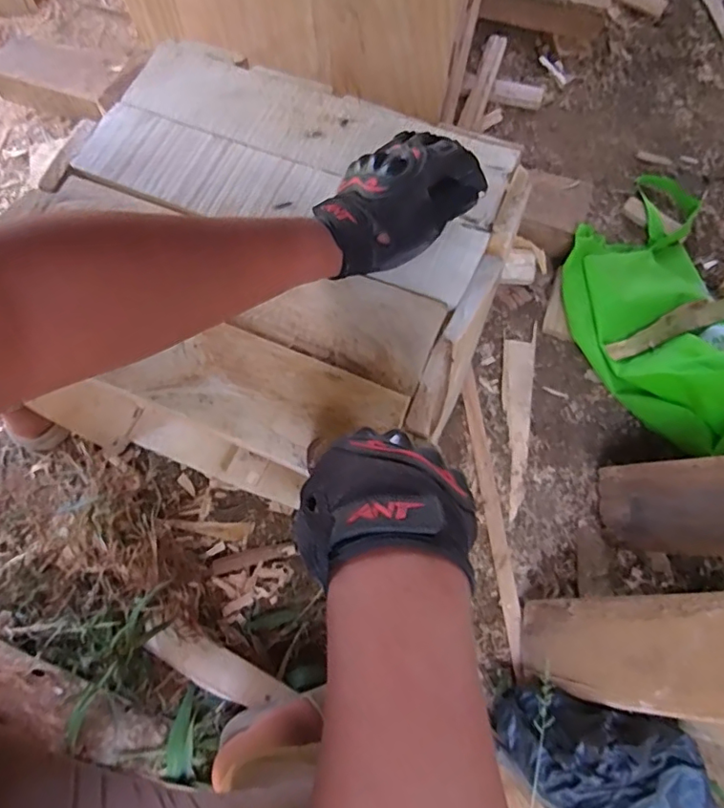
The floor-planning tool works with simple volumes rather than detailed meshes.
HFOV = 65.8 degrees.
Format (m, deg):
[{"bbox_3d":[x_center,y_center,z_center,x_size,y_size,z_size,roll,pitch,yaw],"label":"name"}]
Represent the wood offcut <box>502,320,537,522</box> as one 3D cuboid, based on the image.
[{"bbox_3d":[0.239,0.021,0.873,0.050,0.006,0.299,8,74,1],"label":"wood offcut"}]

